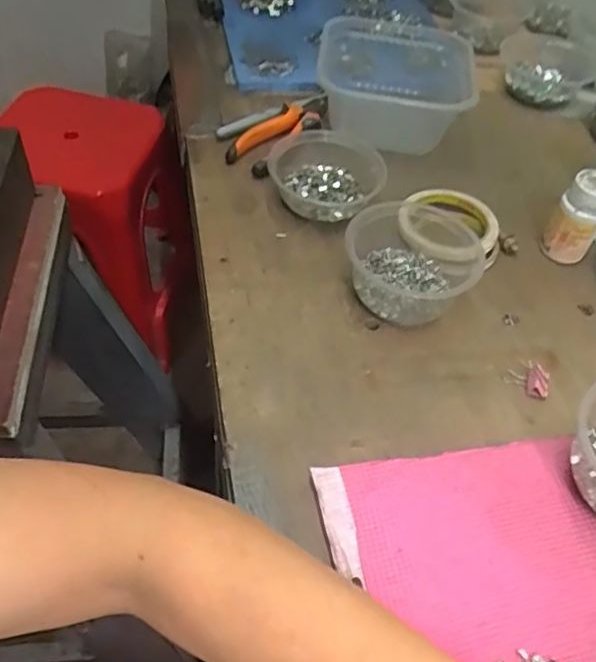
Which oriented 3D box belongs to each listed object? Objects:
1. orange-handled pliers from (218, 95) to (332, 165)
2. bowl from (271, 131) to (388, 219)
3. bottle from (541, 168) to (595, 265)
[{"bbox_3d":[-0.029,-0.234,0.711,0.151,0.023,0.052,-29,58,-24],"label":"orange-handled pliers"},{"bbox_3d":[0.028,-0.160,0.645,0.114,0.040,0.118,4,51,0],"label":"bowl"},{"bbox_3d":[0.267,-0.108,0.598,0.041,0.076,0.041,-34,61,-29],"label":"bottle"}]

